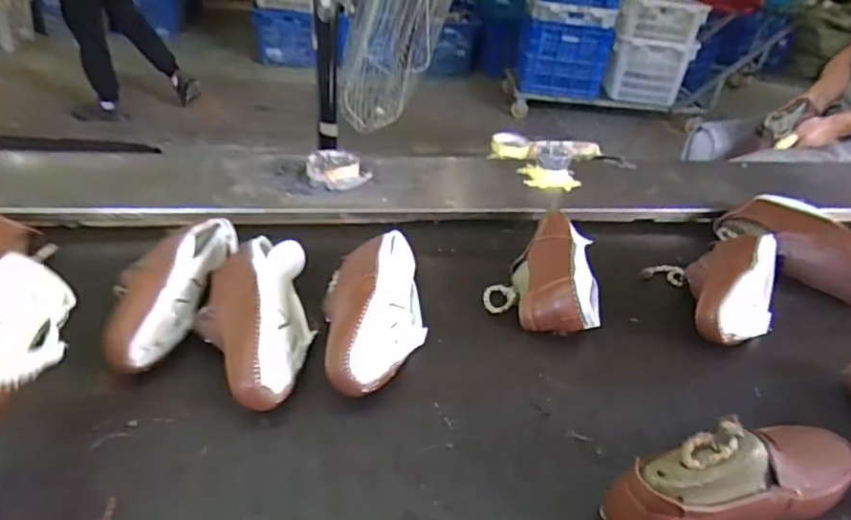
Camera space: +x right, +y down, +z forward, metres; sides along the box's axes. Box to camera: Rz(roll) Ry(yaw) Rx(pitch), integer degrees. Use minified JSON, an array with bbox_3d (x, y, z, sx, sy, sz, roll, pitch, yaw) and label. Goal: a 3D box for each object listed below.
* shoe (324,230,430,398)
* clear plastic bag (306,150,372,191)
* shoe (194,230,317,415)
[{"bbox_3d":[-0.055,0.055,0.692,0.111,0.078,0.234,2,33,-7],"label":"shoe"},{"bbox_3d":[-0.148,-0.145,1.004,0.093,0.040,0.101,26,36,28],"label":"clear plastic bag"},{"bbox_3d":[-0.178,0.060,0.665,0.112,0.077,0.244,-3,34,-15],"label":"shoe"}]

